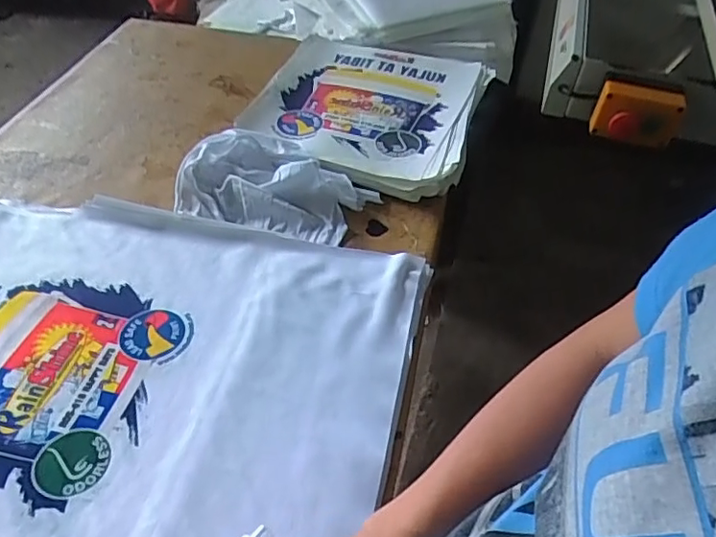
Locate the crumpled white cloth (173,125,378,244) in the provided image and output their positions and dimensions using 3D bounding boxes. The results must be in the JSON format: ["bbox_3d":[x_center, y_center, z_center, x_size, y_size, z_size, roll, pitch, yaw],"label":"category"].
[{"bbox_3d":[-0.117,-0.125,0.847,0.282,0.052,0.181,11,46,8],"label":"crumpled white cloth"}]

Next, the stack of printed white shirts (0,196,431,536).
[{"bbox_3d":[-0.317,0.116,0.622,0.696,0.031,0.550,12,46,9],"label":"stack of printed white shirts"}]

